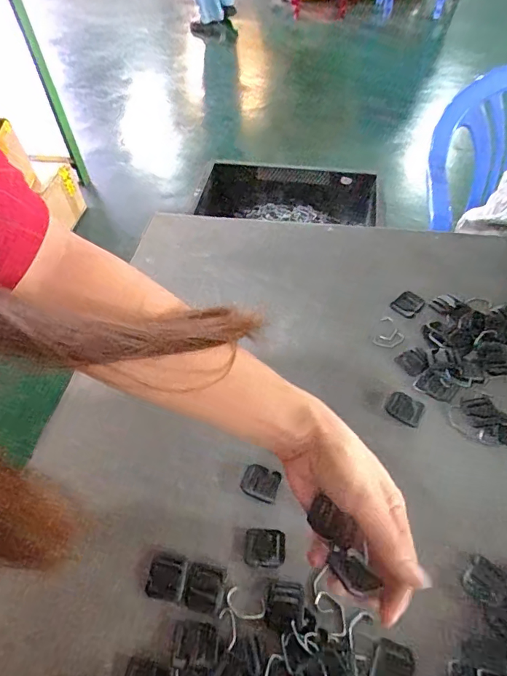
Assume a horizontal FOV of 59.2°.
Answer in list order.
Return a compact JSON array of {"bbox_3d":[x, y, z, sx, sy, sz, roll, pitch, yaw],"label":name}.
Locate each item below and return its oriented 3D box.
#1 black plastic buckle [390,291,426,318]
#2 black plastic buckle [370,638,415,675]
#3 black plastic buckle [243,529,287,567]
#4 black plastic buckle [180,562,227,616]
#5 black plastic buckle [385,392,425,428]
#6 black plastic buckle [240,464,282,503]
[{"bbox_3d":[0.189,-0.041,0.545,0.035,0.005,0.031,-34,57,-21],"label":"black plastic buckle"},{"bbox_3d":[0.102,0.242,0.326,0.029,0.004,0.035,14,54,14],"label":"black plastic buckle"},{"bbox_3d":[0.010,0.179,0.382,0.034,0.004,0.029,2,52,5],"label":"black plastic buckle"},{"bbox_3d":[-0.041,0.205,0.367,0.033,0.004,0.034,9,53,11],"label":"black plastic buckle"},{"bbox_3d":[0.155,0.072,0.457,0.035,0.004,0.032,25,57,22],"label":"black plastic buckle"},{"bbox_3d":[0.007,0.135,0.418,0.034,0.004,0.030,14,54,15],"label":"black plastic buckle"}]

